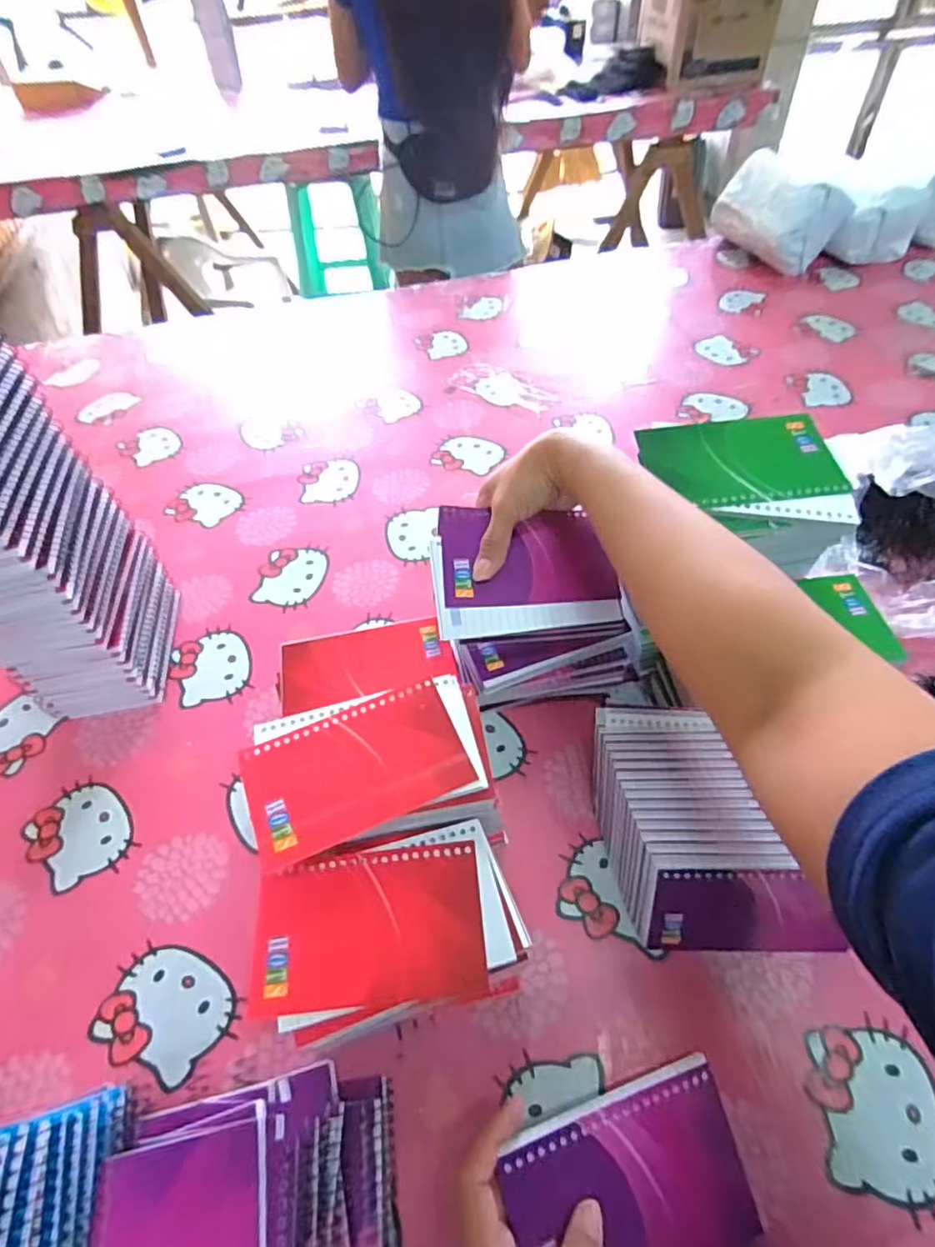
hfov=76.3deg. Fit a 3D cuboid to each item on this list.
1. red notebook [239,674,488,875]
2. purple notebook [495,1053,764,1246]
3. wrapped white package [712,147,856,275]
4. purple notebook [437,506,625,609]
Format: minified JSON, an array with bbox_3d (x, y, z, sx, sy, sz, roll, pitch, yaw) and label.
[{"bbox_3d":[-0.064,0.084,0.368,0.138,0.007,0.088,-19,54,-10],"label":"red notebook"},{"bbox_3d":[0.086,0.299,0.311,0.127,0.014,0.084,-10,72,-14],"label":"purple notebook"},{"bbox_3d":[0.503,-0.670,0.971,0.114,0.130,0.194,-15,54,-8],"label":"wrapped white package"},{"bbox_3d":[0.044,-0.052,0.446,0.124,0.010,0.077,-2,72,-1],"label":"purple notebook"}]

